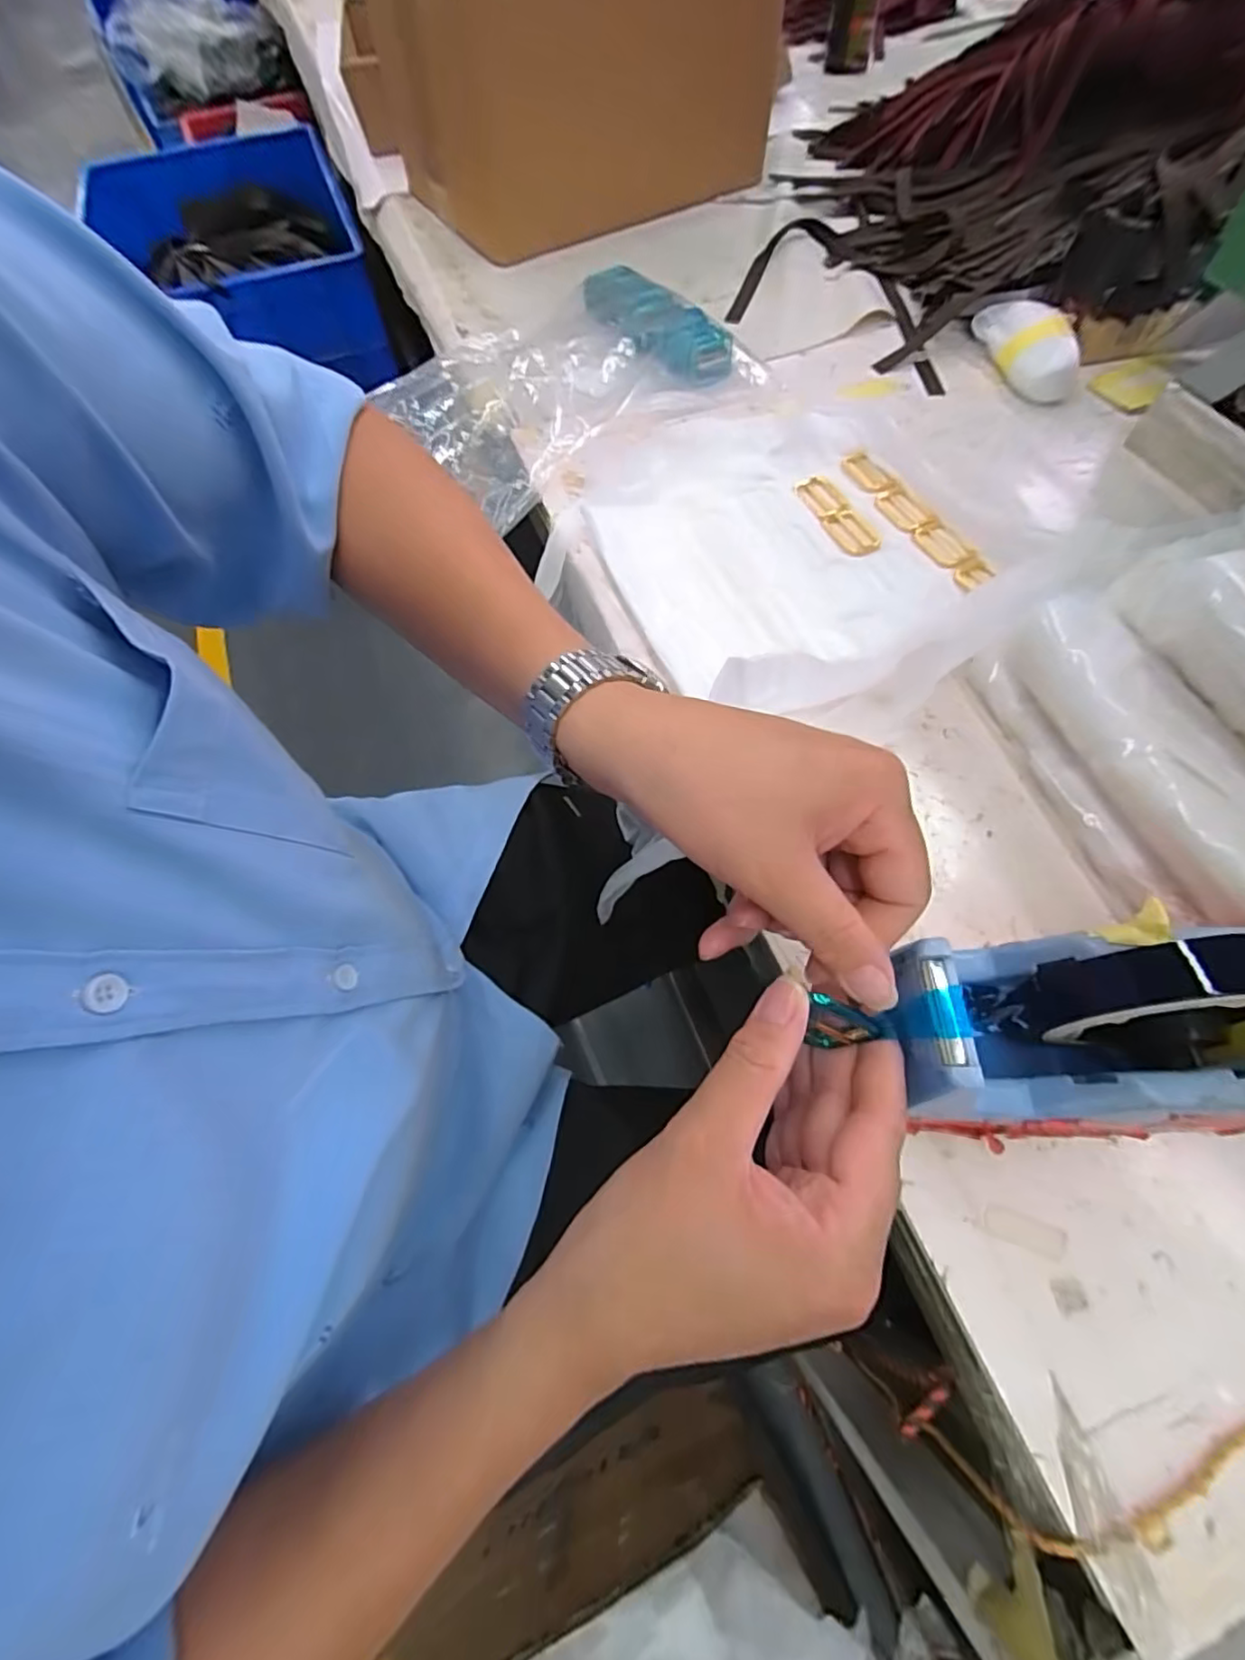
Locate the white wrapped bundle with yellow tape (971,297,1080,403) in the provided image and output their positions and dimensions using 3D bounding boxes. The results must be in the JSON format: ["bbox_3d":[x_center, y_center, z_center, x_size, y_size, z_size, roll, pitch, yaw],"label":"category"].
[{"bbox_3d":[0.363,-0.432,0.555,0.047,0.044,0.117,-12,64,-6],"label":"white wrapped bundle with yellow tape"}]

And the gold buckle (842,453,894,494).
[{"bbox_3d":[0.202,-0.293,0.509,0.023,0.005,0.046,-27,67,-13],"label":"gold buckle"}]

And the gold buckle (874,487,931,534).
[{"bbox_3d":[0.219,-0.251,0.485,0.023,0.007,0.045,-24,66,-12],"label":"gold buckle"}]

